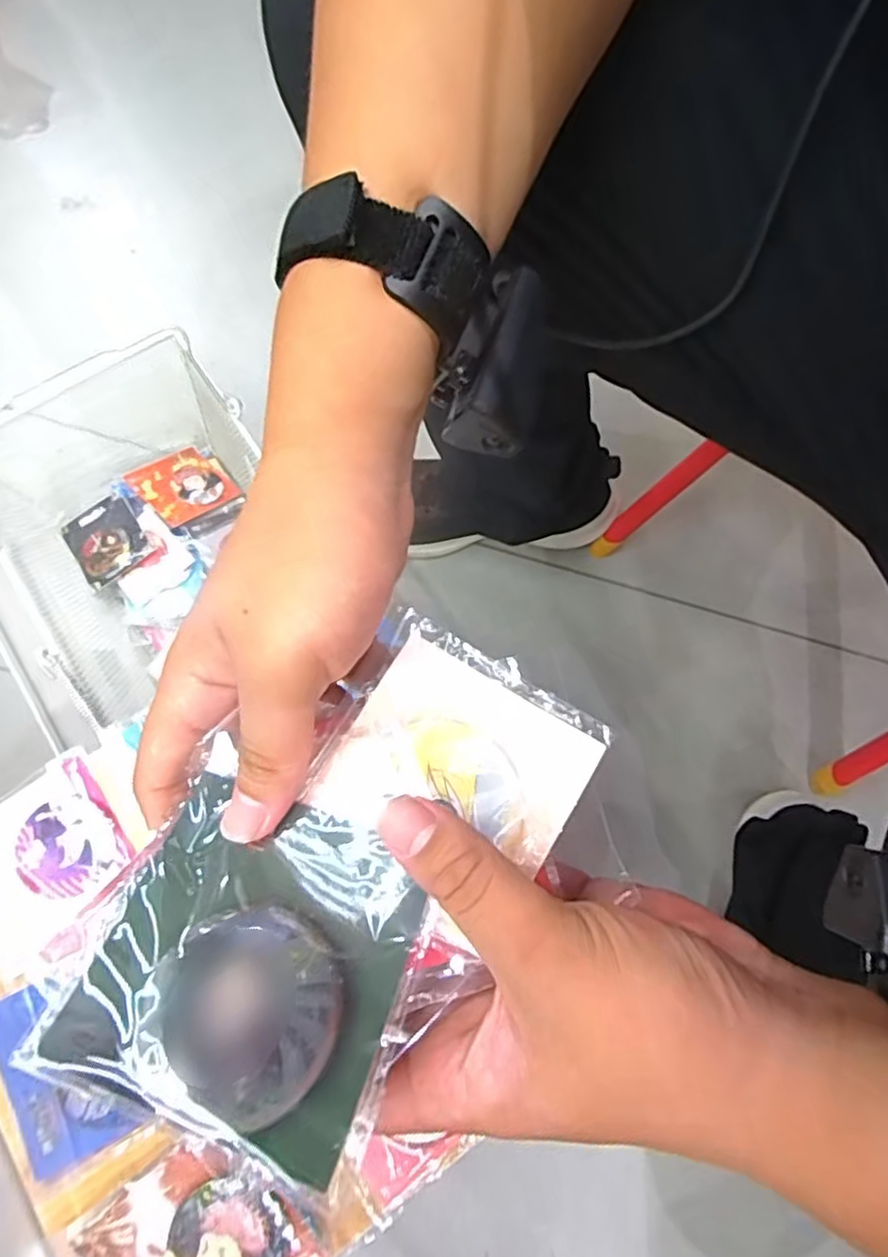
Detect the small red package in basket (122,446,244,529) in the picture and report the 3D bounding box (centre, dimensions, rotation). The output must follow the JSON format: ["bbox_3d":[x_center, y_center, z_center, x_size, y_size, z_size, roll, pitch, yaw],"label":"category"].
[{"bbox_3d":[-0.289,-0.163,0.728,0.092,0.008,0.094,44,60,14],"label":"small red package in basket"}]

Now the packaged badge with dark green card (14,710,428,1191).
[{"bbox_3d":[-0.057,0.092,0.201,0.092,0.011,0.096,15,54,11],"label":"packaged badge with dark green card"}]

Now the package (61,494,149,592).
[{"bbox_3d":[-0.360,-0.095,0.691,0.073,0.015,0.089,-32,79,-10],"label":"package"}]

